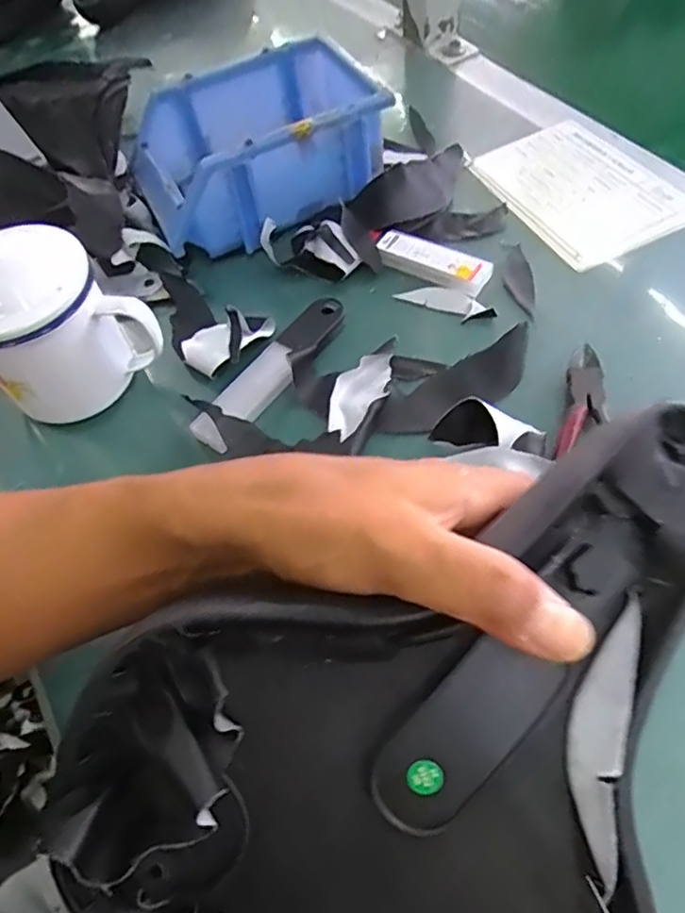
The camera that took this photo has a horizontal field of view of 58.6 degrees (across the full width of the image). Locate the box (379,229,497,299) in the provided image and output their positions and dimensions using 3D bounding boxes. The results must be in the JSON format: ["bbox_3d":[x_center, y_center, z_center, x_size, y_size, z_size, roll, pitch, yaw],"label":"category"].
[{"bbox_3d":[0.063,-0.135,0.423,0.080,0.012,0.028,28,65,22],"label":"box"}]

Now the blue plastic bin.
[{"bbox_3d":[-0.058,-0.233,0.458,0.192,0.072,0.123,-25,58,-10],"label":"blue plastic bin"}]

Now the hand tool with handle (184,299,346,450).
[{"bbox_3d":[-0.043,-0.055,0.380,0.030,0.009,0.128,29,65,22],"label":"hand tool with handle"}]

